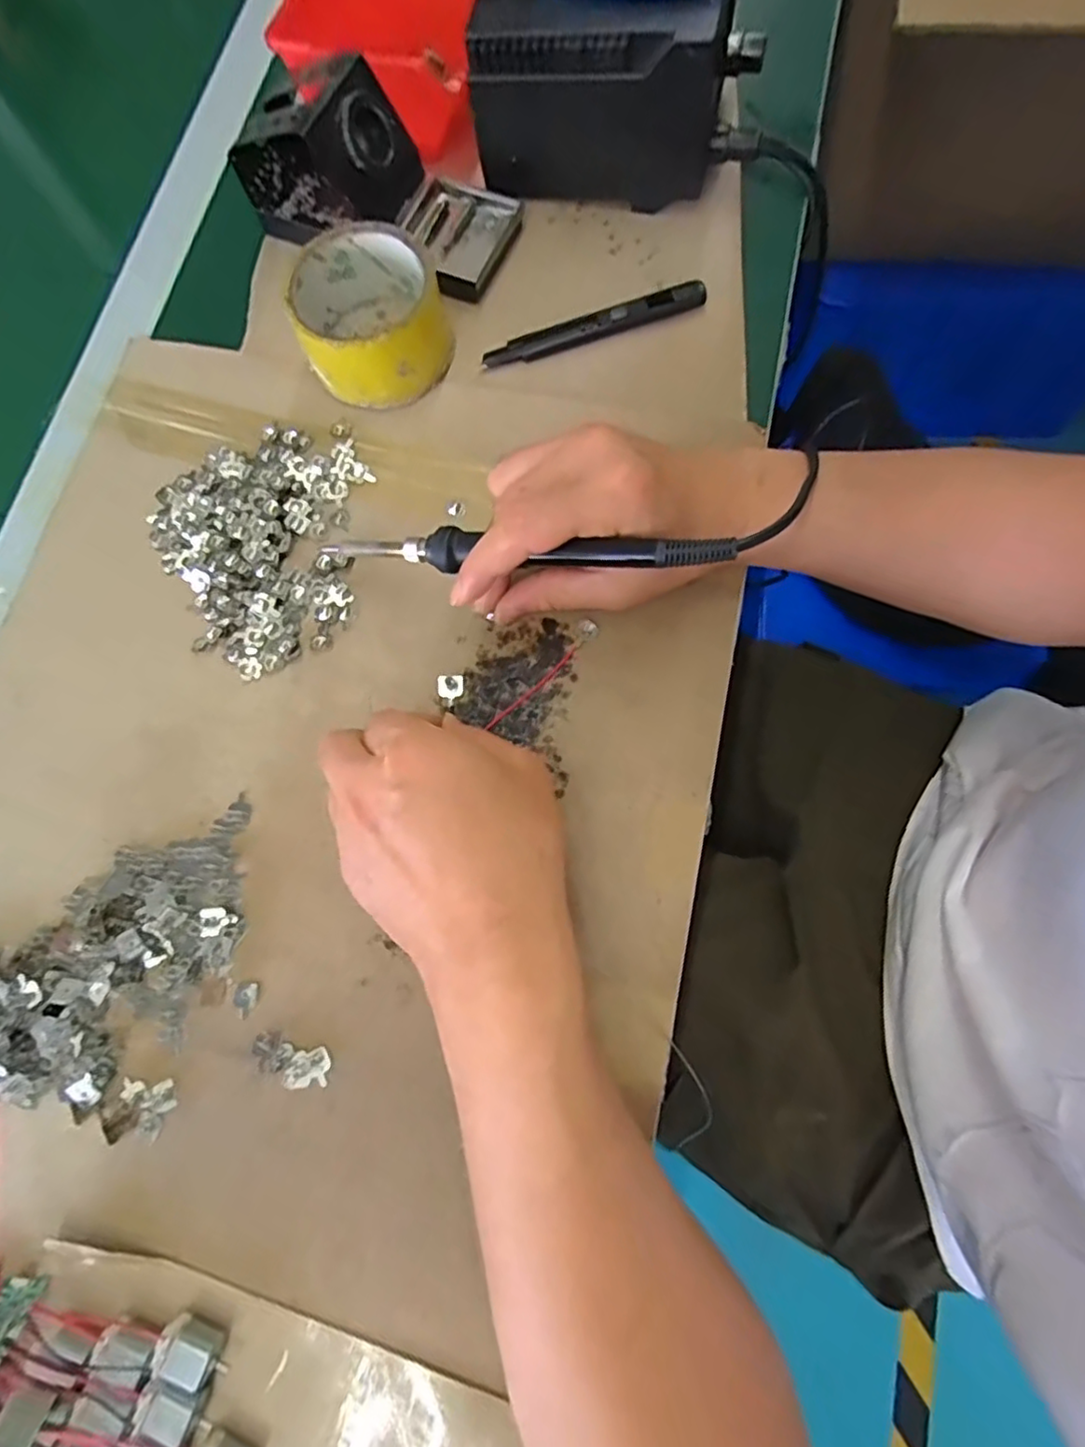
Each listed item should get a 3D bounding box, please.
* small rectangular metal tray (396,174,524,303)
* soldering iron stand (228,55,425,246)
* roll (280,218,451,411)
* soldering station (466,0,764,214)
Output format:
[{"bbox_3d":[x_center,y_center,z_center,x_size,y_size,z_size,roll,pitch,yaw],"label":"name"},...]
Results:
[{"bbox_3d":[-0.059,-0.309,0.405,0.074,0.014,0.078,21,78,9],"label":"small rectangular metal tray"},{"bbox_3d":[-0.133,-0.342,0.385,0.103,0.066,0.066,10,77,7],"label":"soldering iron stand"},{"bbox_3d":[-0.101,-0.236,0.375,0.081,0.050,0.083,-1,76,4],"label":"roll"},{"bbox_3d":[0.047,-0.400,0.389,0.153,0.091,0.116,12,77,7],"label":"soldering station"}]

